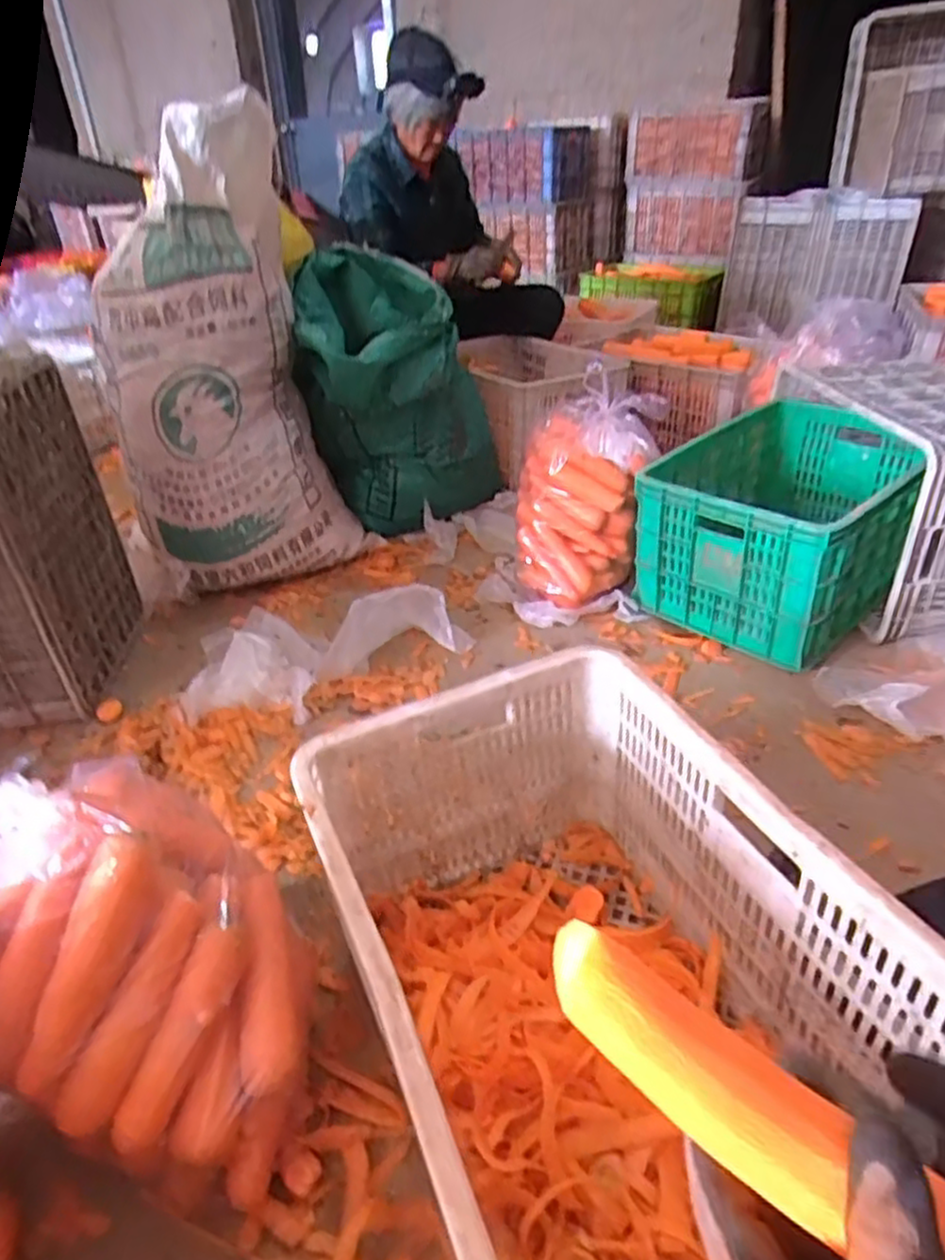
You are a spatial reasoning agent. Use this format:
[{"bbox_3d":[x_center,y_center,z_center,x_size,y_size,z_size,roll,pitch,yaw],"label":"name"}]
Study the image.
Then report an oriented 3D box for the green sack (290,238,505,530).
[{"bbox_3d":[-0.163,-0.475,1.548,0.360,0.511,0.345,-3,33,0],"label":"green sack"}]

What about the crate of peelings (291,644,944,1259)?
[{"bbox_3d":[0.093,0.295,0.624,0.350,0.281,0.506,-16,36,-19],"label":"crate of peelings"}]

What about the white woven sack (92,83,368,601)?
[{"bbox_3d":[-0.461,-0.458,1.320,0.411,0.733,0.212,-15,35,-17],"label":"white woven sack"}]

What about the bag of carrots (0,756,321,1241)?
[{"bbox_3d":[-0.314,0.293,0.662,0.351,0.268,0.245,10,36,19],"label":"bag of carrots"}]

